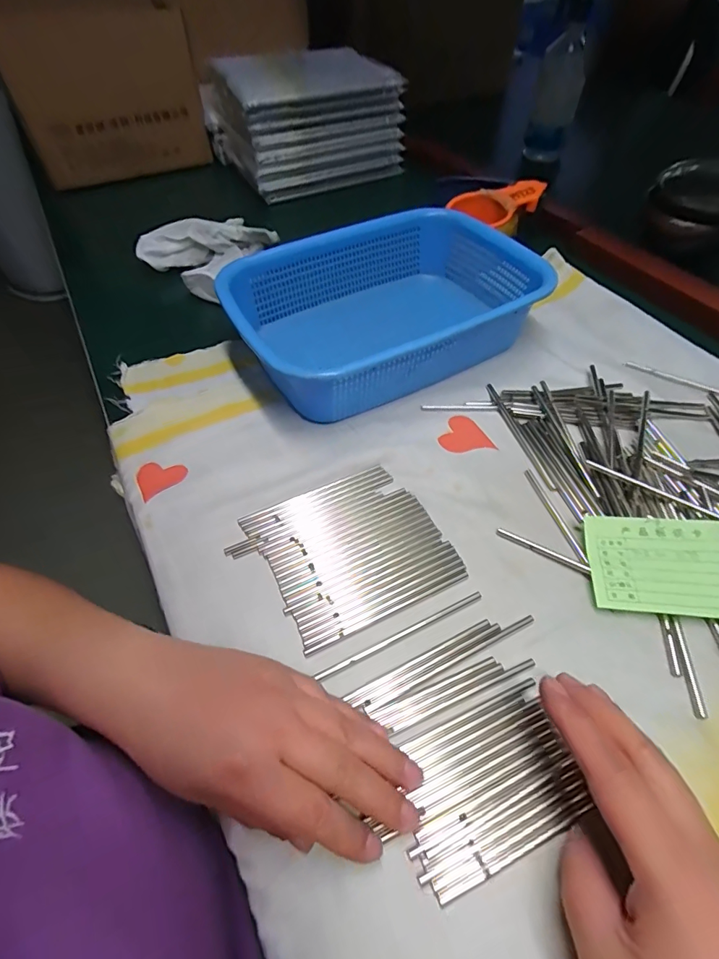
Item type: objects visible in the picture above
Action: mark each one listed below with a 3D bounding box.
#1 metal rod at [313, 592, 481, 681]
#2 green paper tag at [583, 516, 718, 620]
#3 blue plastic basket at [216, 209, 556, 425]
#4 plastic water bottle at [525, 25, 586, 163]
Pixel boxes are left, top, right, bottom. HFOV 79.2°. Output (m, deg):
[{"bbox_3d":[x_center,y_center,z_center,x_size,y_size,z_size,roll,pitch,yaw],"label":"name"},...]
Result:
[{"bbox_3d":[0.027,0.099,0.278,0.118,0.004,0.005,-22,57,-14],"label":"metal rod"},{"bbox_3d":[0.202,0.057,0.288,0.091,0.004,0.066,1,60,11],"label":"green paper tag"},{"bbox_3d":[0.045,-0.180,0.438,0.289,0.071,0.202,-26,57,-16],"label":"blue plastic basket"},{"bbox_3d":[0.318,-0.613,0.703,0.066,0.158,0.051,25,59,18],"label":"plastic water bottle"}]

